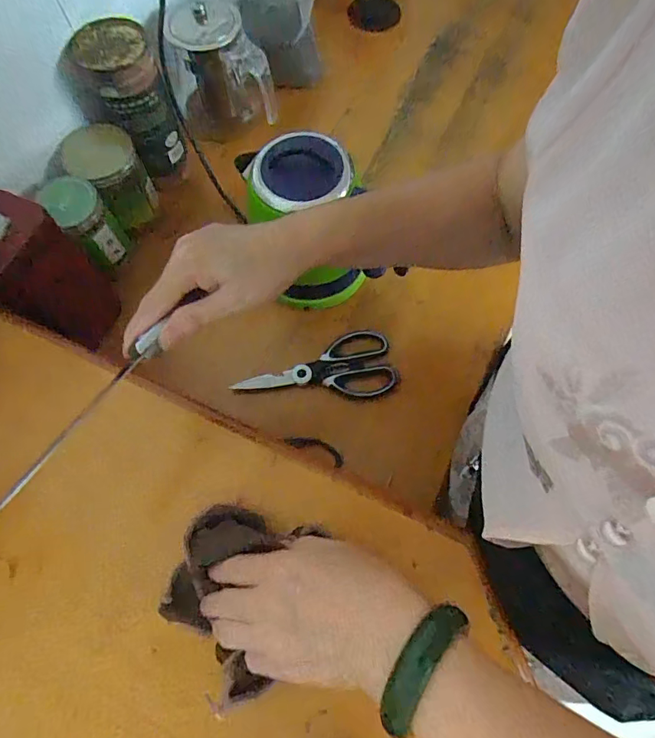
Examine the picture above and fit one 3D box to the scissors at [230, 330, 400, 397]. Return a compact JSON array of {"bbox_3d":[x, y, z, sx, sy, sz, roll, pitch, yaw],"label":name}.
[{"bbox_3d":[-0.016,0.002,0.581,0.190,0.013,0.082,-10,70,-3],"label":"scissors"}]

